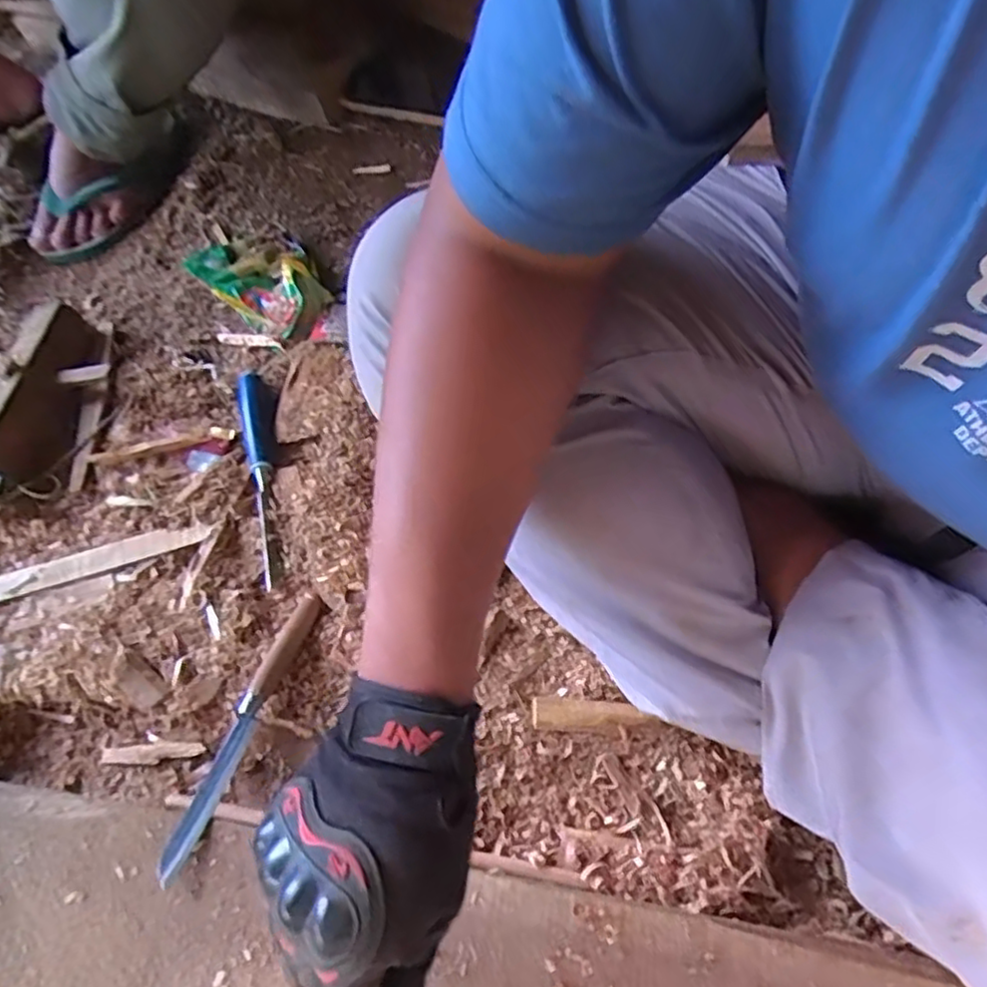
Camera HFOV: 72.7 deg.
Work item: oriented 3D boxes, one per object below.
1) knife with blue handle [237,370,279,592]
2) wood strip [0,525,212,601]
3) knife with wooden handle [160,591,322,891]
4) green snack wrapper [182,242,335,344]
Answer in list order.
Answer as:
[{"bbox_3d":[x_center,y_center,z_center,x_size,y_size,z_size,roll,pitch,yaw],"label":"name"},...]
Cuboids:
[{"bbox_3d":[-0.214,-0.026,0.608,0.028,0.019,0.227,-13,59,-9],"label":"knife with blue handle"},{"bbox_3d":[-0.415,0.082,0.553,0.351,0.004,0.027,-17,60,-11],"label":"wood strip"},{"bbox_3d":[-0.173,0.158,0.475,0.024,0.014,0.210,11,46,8],"label":"knife with wooden handle"},{"bbox_3d":[-0.241,-0.231,0.719,0.160,0.031,0.099,39,65,21],"label":"green snack wrapper"}]

